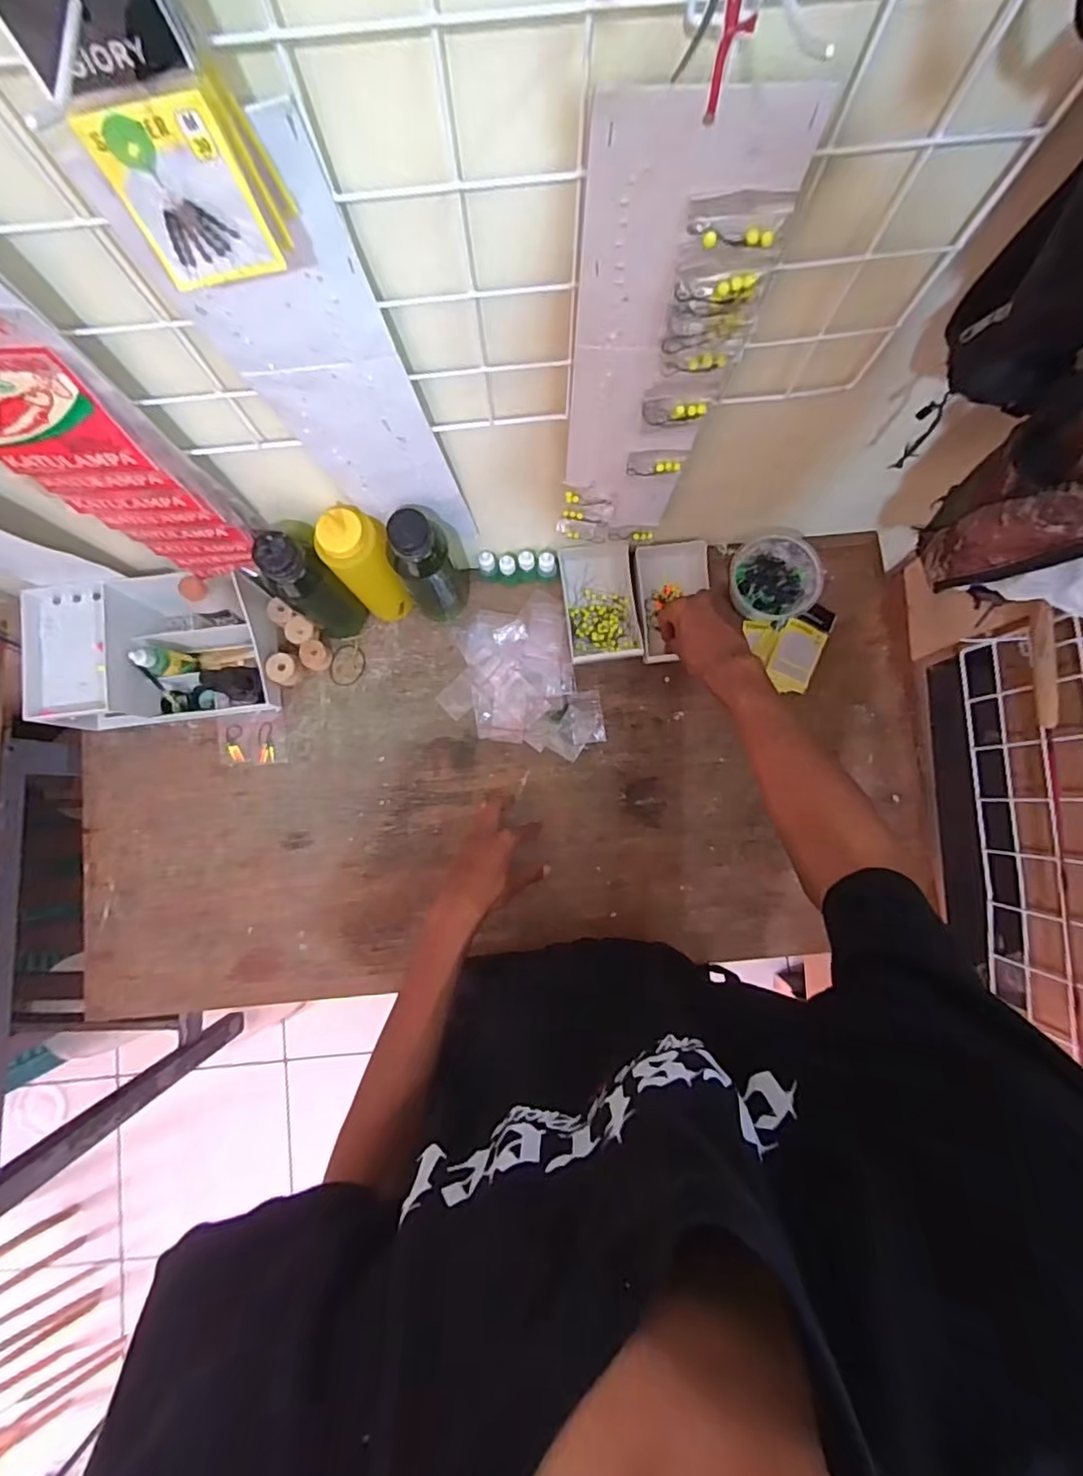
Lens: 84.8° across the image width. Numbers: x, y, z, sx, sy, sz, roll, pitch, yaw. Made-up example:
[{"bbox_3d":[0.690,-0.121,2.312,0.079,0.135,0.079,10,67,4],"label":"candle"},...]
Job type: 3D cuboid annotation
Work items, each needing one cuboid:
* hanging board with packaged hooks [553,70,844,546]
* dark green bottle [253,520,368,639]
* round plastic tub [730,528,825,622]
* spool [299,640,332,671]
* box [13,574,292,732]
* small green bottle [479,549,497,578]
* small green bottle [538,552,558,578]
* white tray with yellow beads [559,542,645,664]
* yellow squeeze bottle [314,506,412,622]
[{"bbox_3d":[0.070,-0.235,0.422,0.101,0.373,0.022,0,84,1],"label":"hanging board with packaged hooks"},{"bbox_3d":[-0.242,-0.163,0.632,0.068,0.190,0.065,0,85,0],"label":"dark green bottle"},{"bbox_3d":[0.268,-0.191,0.688,0.098,0.040,0.099,0,85,0],"label":"round plastic tub"},{"bbox_3d":[-0.270,-0.099,0.710,0.033,0.022,0.033,0,85,0],"label":"spool"},{"bbox_3d":[-0.426,-0.096,0.662,0.240,0.125,0.140,-6,85,-1],"label":"box"},{"bbox_3d":[-0.063,-0.202,0.703,0.020,0.048,0.021,-13,85,-1],"label":"small green bottle"},{"bbox_3d":[0.008,-0.204,0.701,0.021,0.043,0.023,2,85,0],"label":"small green bottle"},{"bbox_3d":[0.071,-0.166,0.708,0.082,0.028,0.143,-7,85,-1],"label":"white tray with yellow beads"},{"bbox_3d":[-0.180,-0.176,0.632,0.060,0.192,0.058,0,85,0],"label":"yellow squeeze bottle"}]

